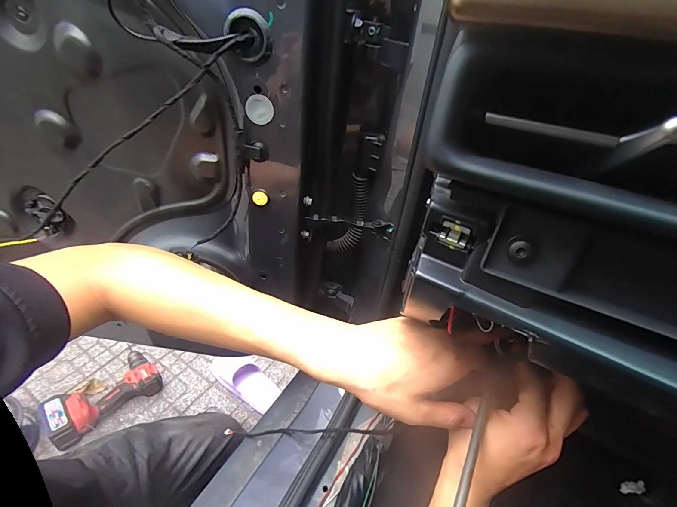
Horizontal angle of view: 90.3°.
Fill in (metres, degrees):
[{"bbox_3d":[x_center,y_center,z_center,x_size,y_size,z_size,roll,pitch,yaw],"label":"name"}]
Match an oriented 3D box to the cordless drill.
[{"bbox_3d":[-0.626,0.378,0.902,0.125,0.091,0.257,30,42,27],"label":"cordless drill"}]

